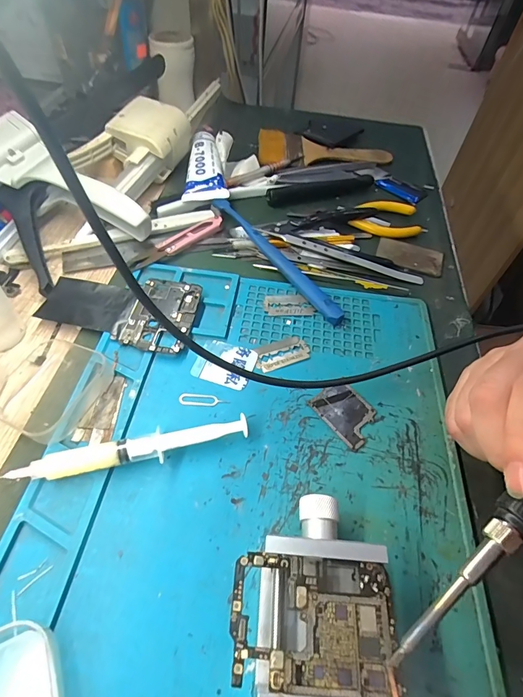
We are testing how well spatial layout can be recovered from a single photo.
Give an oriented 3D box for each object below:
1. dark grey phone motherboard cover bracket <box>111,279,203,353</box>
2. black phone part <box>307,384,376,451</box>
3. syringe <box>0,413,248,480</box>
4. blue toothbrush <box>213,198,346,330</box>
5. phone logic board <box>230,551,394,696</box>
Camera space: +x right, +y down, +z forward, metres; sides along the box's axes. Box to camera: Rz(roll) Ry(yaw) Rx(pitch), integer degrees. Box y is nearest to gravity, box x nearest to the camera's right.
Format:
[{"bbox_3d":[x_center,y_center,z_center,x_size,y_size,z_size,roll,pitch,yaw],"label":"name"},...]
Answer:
[{"bbox_3d":[-0.075,-0.026,0.287,0.049,0.007,0.065,11,54,3],"label":"dark grey phone motherboard cover bracket"},{"bbox_3d":[0.057,0.042,0.250,0.032,0.004,0.042,-32,62,-25],"label":"black phone part"},{"bbox_3d":[-0.074,0.060,0.218,0.133,0.016,0.016,-12,56,-13],"label":"syringe"},{"bbox_3d":[0.009,-0.082,0.332,0.012,0.014,0.177,-28,61,-23],"label":"blue toothbrush"},{"bbox_3d":[0.022,0.115,0.160,0.068,0.004,0.046,5,52,0],"label":"phone logic board"}]

